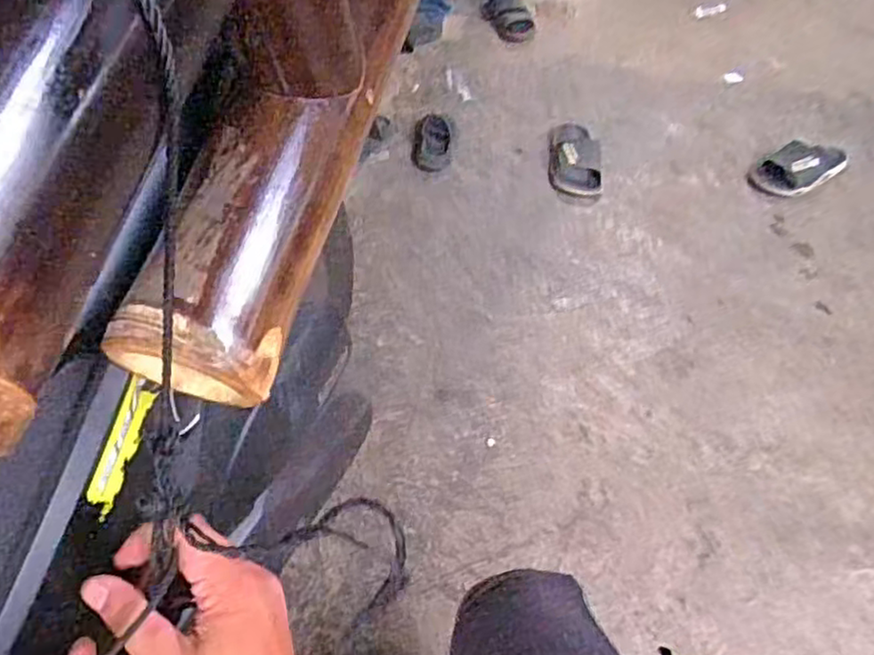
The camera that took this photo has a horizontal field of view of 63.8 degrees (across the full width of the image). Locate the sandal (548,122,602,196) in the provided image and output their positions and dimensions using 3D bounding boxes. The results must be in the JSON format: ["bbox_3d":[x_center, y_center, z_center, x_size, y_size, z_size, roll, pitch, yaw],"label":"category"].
[{"bbox_3d":[0.303,-0.376,1.540,0.112,0.064,0.231,5,48,2],"label":"sandal"}]

